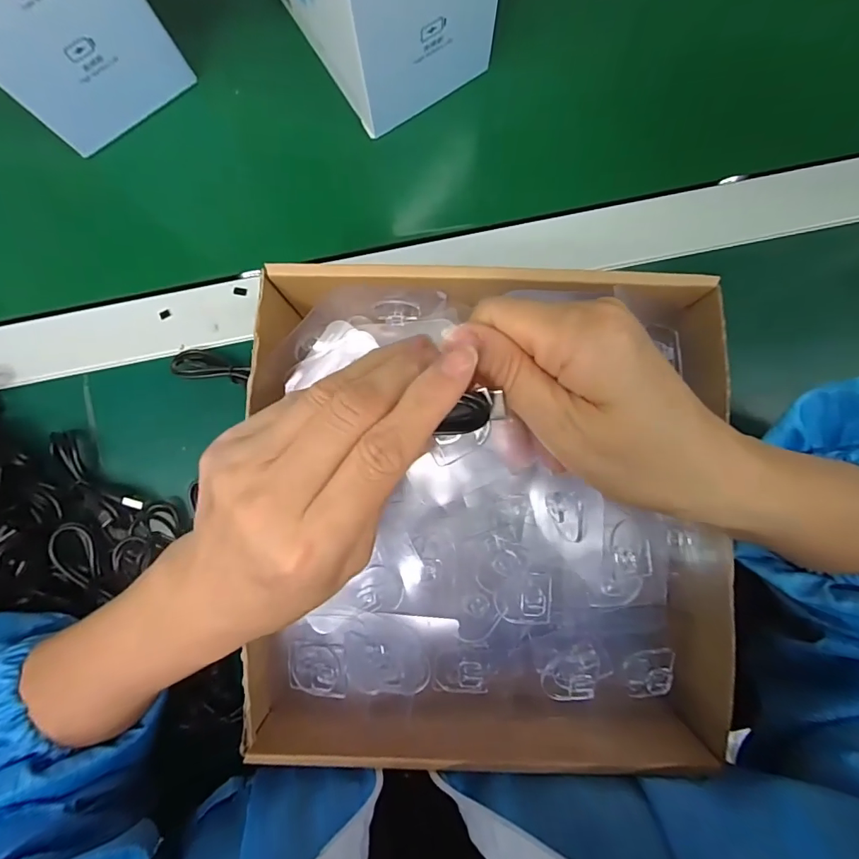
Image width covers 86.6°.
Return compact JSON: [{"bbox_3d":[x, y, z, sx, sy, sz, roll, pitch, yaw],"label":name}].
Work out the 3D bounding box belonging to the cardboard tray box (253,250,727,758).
[{"bbox_3d":[0.028,0.036,0.241,0.228,0.050,0.250,0,87,-1],"label":"cardboard tray box"}]

